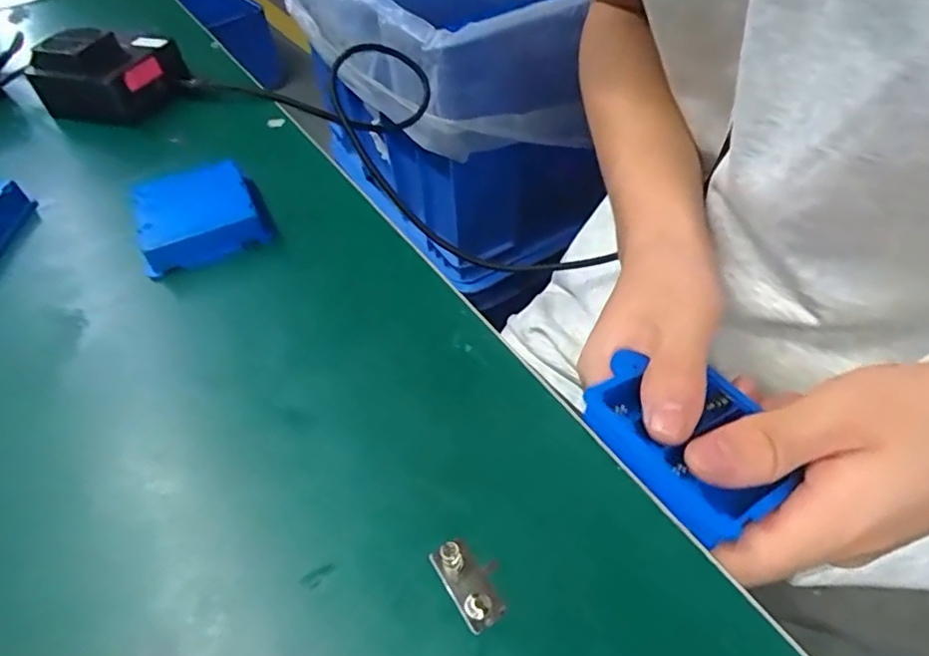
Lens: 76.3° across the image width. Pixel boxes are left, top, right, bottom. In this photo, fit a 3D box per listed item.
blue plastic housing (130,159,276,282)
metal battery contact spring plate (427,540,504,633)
[{"bbox_3d":[-0.143,-0.061,0.321,0.063,0.022,0.068,-21,50,-15],"label":"blue plastic housing"},{"bbox_3d":[0.000,0.081,0.190,0.012,0.004,0.029,-27,51,-19],"label":"metal battery contact spring plate"}]

